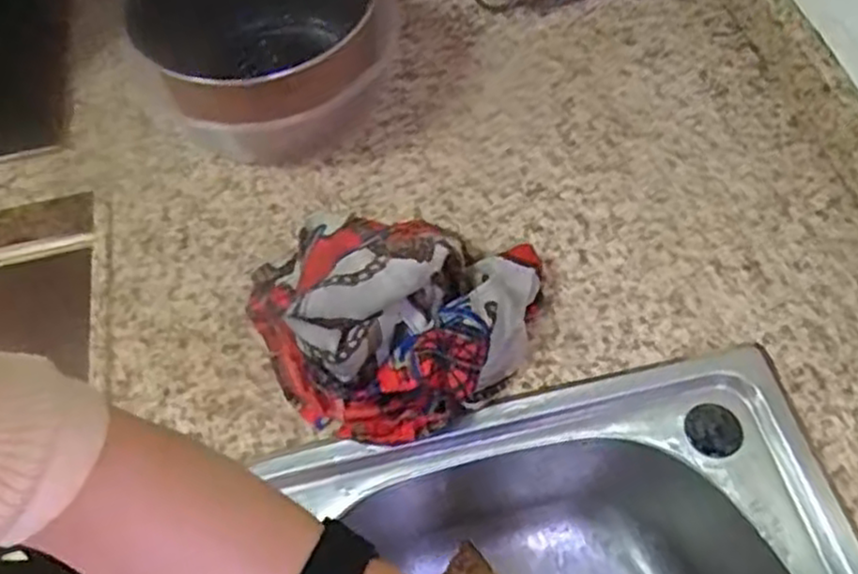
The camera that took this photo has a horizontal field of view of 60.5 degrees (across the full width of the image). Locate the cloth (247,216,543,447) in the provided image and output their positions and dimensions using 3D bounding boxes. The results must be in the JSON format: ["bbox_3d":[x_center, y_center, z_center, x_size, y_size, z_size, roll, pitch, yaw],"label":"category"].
[{"bbox_3d":[-0.033,0.020,0.505,0.193,0.073,0.155,14,61,13],"label":"cloth"}]

